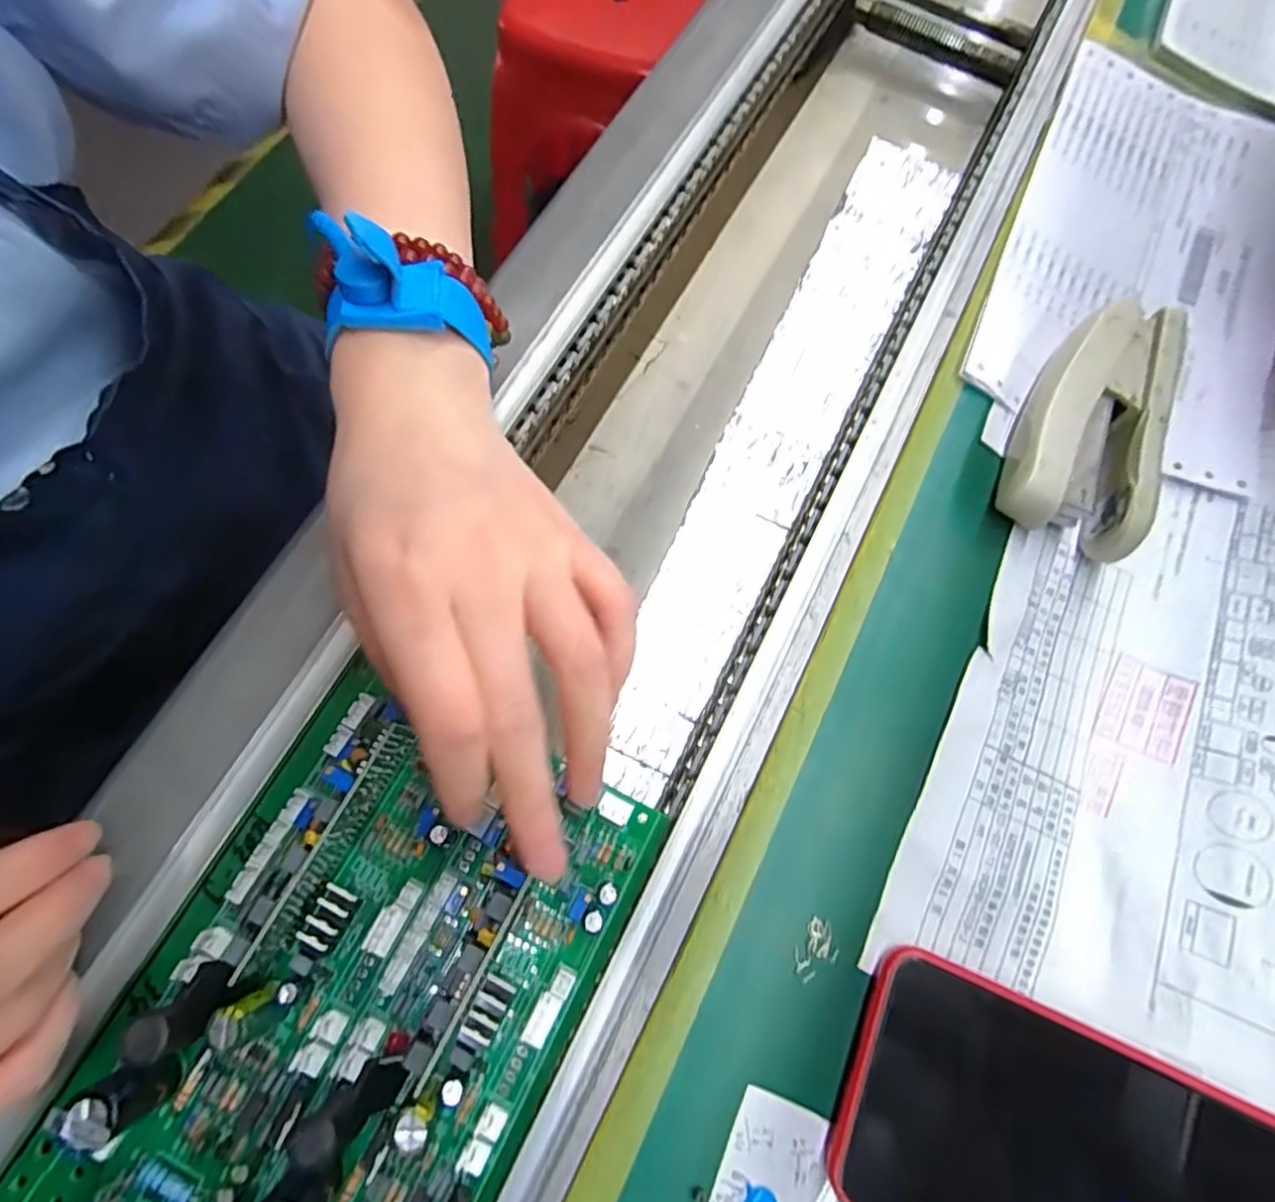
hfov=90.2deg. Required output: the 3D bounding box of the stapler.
[{"bbox_3d":[0.195,-0.077,0.273,0.052,0.026,0.108,23,73,7],"label":"stapler"}]

